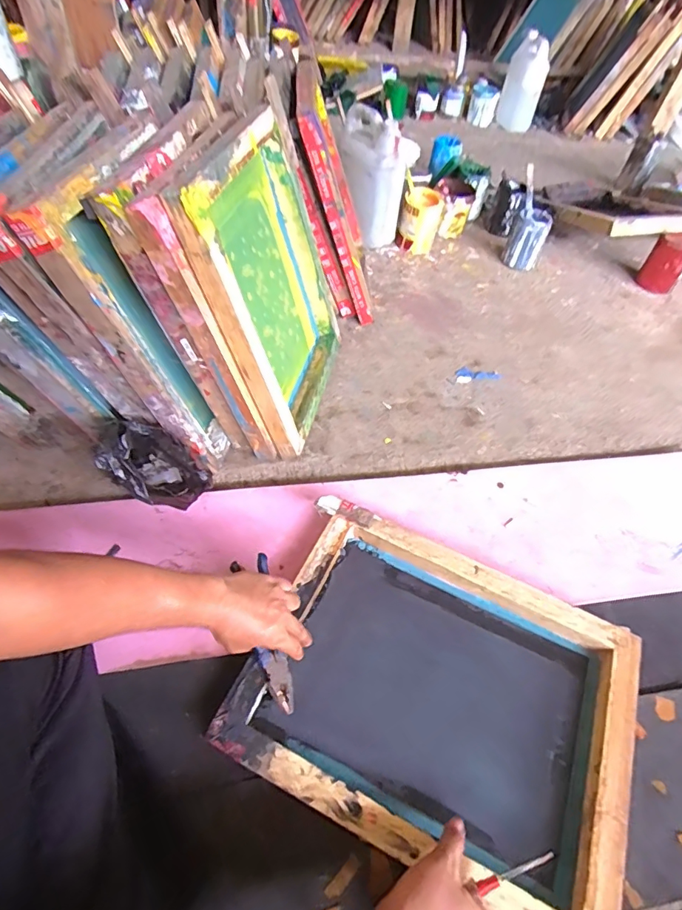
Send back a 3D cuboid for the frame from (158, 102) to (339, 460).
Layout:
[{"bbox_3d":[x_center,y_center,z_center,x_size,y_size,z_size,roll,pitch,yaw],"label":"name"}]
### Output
[{"bbox_3d":[-0.115,-0.285,0.837,0.051,0.468,0.372,0,50,17],"label":"frame"}]

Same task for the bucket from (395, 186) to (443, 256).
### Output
[{"bbox_3d":[0.216,-0.648,1.322,0.105,0.146,0.108,14,49,2],"label":"bucket"}]

